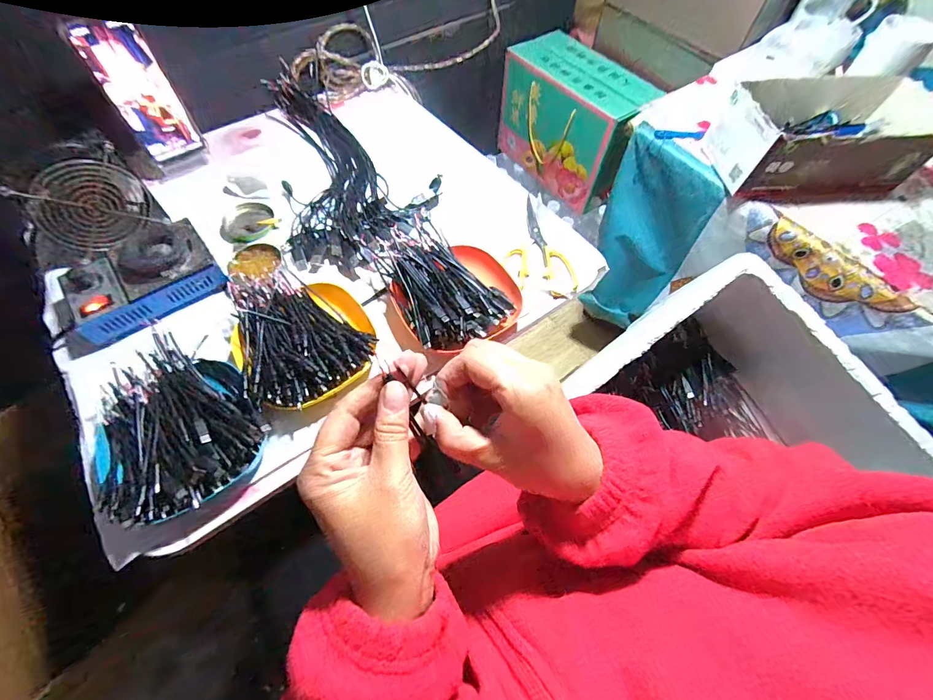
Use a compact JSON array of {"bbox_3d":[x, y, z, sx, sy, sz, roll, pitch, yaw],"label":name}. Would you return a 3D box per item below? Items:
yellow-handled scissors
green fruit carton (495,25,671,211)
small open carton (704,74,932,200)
[{"bbox_3d":[0.085,-0.132,0.532,0.079,0.007,0.167,-19,64,-12],"label":"yellow-handled scissors"},{"bbox_3d":[0.249,-0.528,0.934,0.161,0.228,0.332,-34,68,-18],"label":"green fruit carton"},{"bbox_3d":[0.496,-0.294,0.562,0.265,0.101,0.153,0,62,-2],"label":"small open carton"}]

